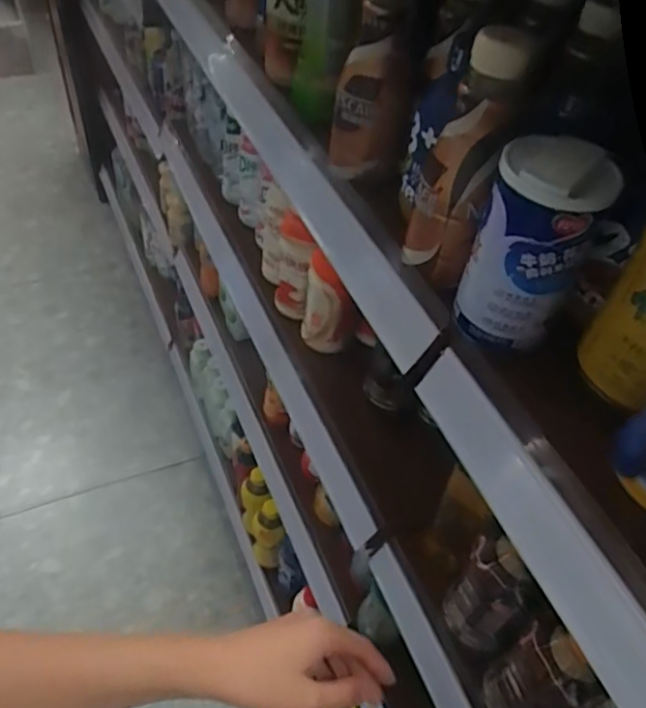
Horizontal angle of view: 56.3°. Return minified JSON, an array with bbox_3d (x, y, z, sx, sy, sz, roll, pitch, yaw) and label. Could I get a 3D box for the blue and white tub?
[{"bbox_3d":[0.123,-0.064,0.363,0.062,0.116,0.056,24,50,15],"label":"blue and white tub"}]

